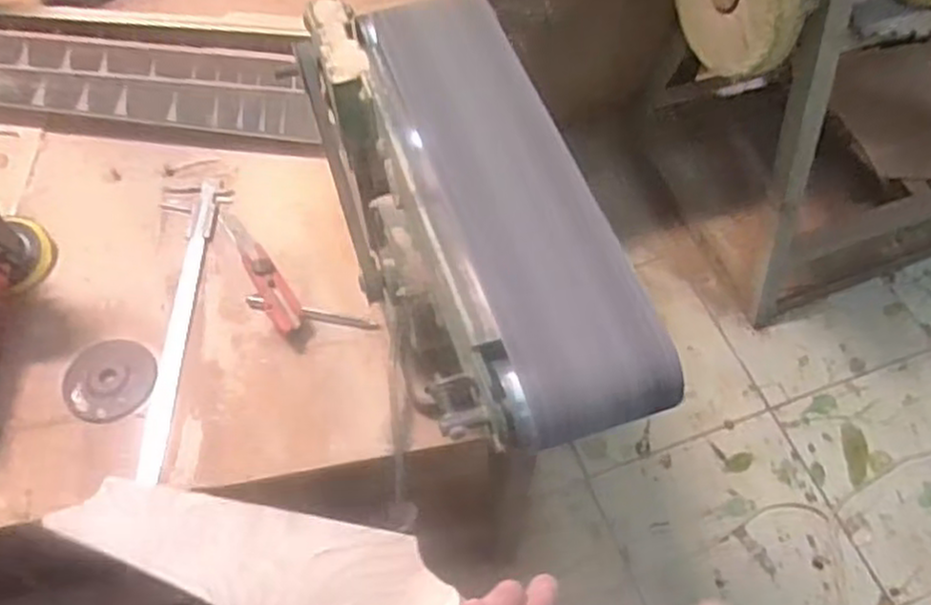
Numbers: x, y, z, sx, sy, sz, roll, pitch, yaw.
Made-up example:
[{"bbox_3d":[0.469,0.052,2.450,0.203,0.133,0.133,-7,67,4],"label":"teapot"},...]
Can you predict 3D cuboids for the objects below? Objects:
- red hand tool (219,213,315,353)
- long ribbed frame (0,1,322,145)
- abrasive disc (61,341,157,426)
[{"bbox_3d":[-0.217,-0.033,0.817,0.032,0.019,0.200,-27,63,-16],"label":"red hand tool"},{"bbox_3d":[-0.498,-0.312,0.937,0.644,0.084,0.186,7,59,4],"label":"long ribbed frame"},{"bbox_3d":[-0.354,0.074,0.751,0.089,0.004,0.084,0,59,0],"label":"abrasive disc"}]

